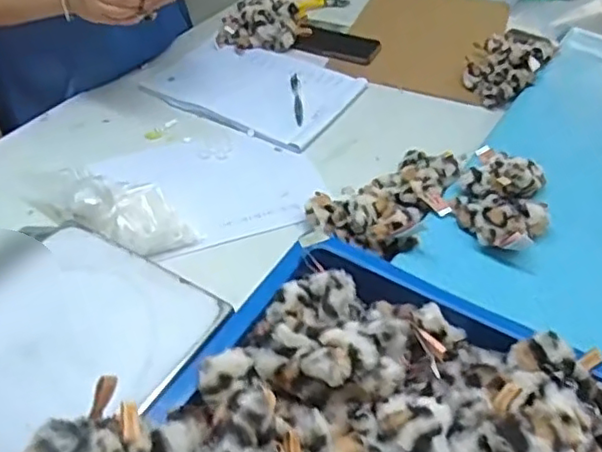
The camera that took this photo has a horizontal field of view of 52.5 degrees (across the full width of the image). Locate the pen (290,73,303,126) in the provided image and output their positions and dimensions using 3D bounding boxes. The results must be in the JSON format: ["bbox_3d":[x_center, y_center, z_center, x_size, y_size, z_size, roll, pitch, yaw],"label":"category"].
[{"bbox_3d":[-0.006,-0.197,0.945,0.015,0.008,0.128,-3,45,-5],"label":"pen"}]

